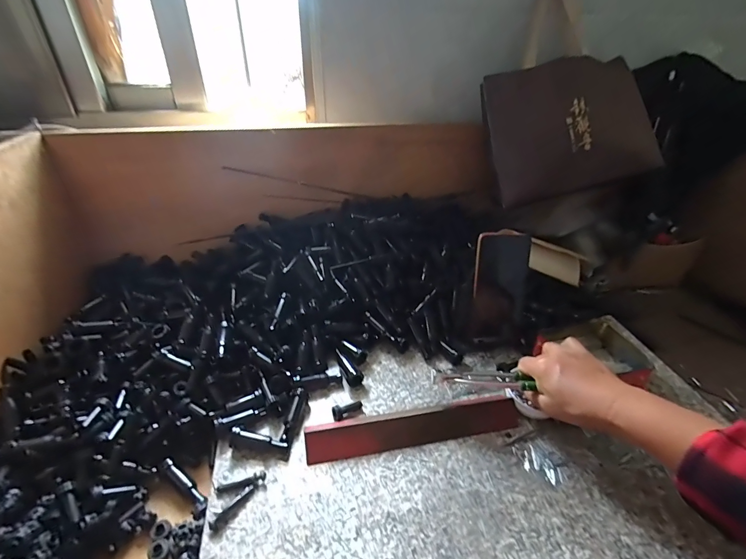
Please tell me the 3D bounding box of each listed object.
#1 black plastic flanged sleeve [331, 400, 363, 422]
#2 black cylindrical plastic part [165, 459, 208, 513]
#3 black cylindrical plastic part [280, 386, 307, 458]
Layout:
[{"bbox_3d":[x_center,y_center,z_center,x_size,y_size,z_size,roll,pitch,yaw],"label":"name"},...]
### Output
[{"bbox_3d":[-0.031,0.163,0.468,0.042,0.013,0.015,-8,33,-35],"label":"black plastic flanged sleeve"},{"bbox_3d":[-0.203,0.221,0.405,0.074,0.013,0.013,25,41,31],"label":"black cylindrical plastic part"},{"bbox_3d":[-0.099,0.172,0.454,0.016,0.018,0.083,5,48,7],"label":"black cylindrical plastic part"}]

